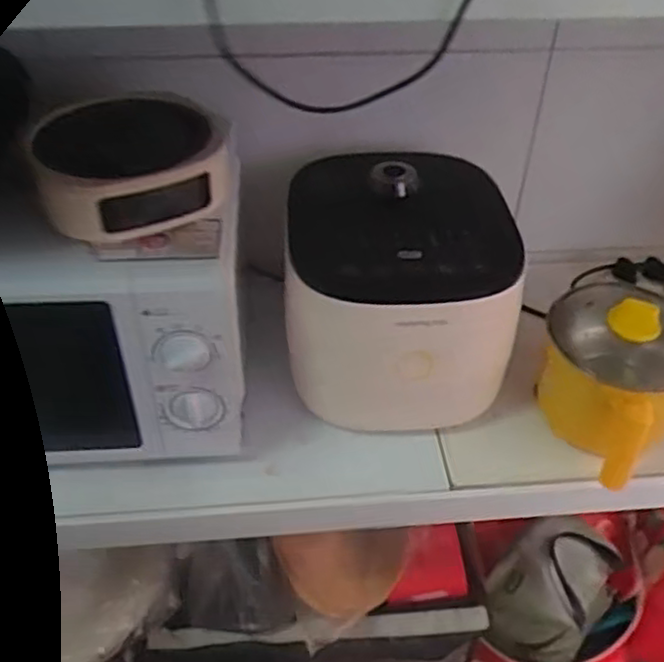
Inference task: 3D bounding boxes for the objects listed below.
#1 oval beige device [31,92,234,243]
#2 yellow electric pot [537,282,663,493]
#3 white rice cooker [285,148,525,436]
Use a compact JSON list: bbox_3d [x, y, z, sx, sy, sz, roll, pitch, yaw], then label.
[{"bbox_3d":[-0.189,-0.160,0.677,0.161,0.061,0.172,-12,44,-16],"label":"oval beige device"},{"bbox_3d":[0.308,0.051,0.785,0.159,0.177,0.180,22,46,21],"label":"yellow electric pot"},{"bbox_3d":[0.063,-0.049,0.829,0.234,0.201,0.286,-2,42,-5],"label":"white rice cooker"}]

